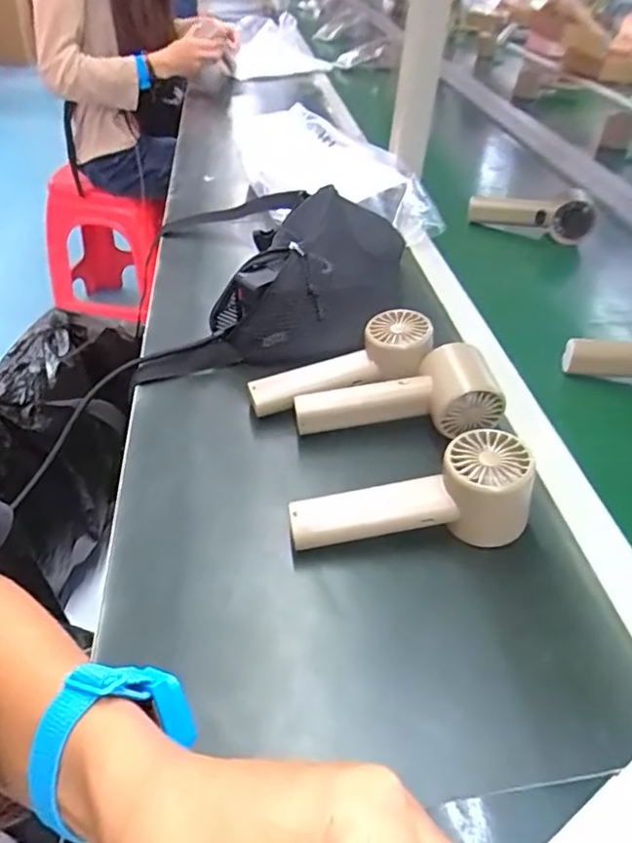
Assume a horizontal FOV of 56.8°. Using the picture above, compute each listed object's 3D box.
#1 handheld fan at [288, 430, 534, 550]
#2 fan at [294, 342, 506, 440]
[{"bbox_3d":[0.063,0.056,0.390,0.157,0.057,0.054,-13,42,5],"label":"handheld fan"},{"bbox_3d":[0.062,-0.015,0.454,0.151,0.063,0.056,-4,42,-10],"label":"fan"}]

